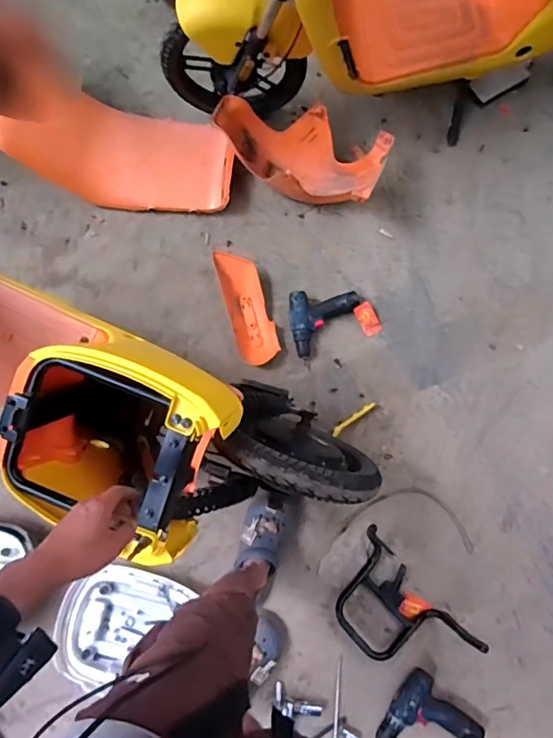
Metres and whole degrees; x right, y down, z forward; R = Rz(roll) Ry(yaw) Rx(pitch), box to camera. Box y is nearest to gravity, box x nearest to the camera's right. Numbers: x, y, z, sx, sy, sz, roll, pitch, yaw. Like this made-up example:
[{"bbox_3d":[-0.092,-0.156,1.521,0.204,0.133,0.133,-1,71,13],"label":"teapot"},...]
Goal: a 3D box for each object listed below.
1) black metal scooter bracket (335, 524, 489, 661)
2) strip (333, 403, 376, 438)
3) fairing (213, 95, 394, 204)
[{"bbox_3d":[0.245,0.532,1.092,0.211,0.134,0.326,-40,77,-7],"label":"black metal scooter bracket"},{"bbox_3d":[0.198,0.128,1.268,0.135,0.008,0.022,-37,78,-7],"label":"strip"},{"bbox_3d":[0.071,-0.573,1.355,0.455,0.159,0.253,7,76,4],"label":"fairing"}]

